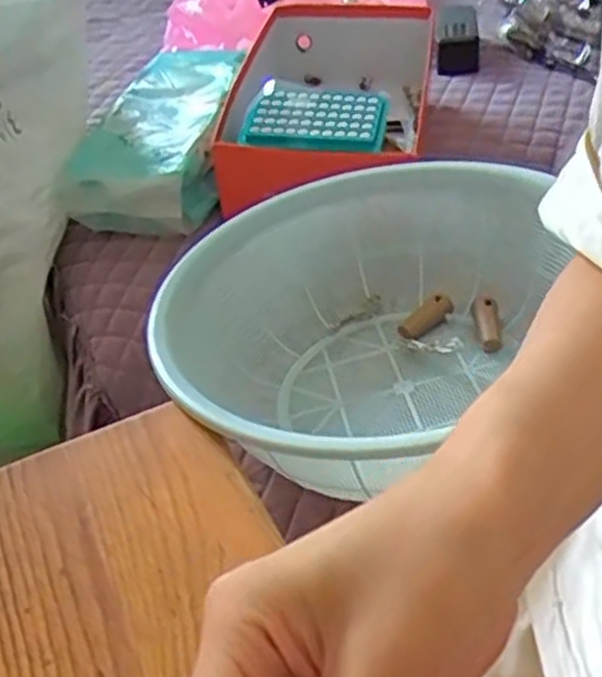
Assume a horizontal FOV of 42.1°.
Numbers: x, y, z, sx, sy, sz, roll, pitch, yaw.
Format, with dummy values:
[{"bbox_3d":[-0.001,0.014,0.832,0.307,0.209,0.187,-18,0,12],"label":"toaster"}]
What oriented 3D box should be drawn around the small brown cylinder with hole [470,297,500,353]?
[{"bbox_3d":[0.148,-0.015,0.622,0.017,0.013,0.063,-2,39,7],"label":"small brown cylinder with hole"}]

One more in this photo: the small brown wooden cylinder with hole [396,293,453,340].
[{"bbox_3d":[0.102,-0.018,0.648,0.052,0.013,0.018,-37,48,-13],"label":"small brown wooden cylinder with hole"}]

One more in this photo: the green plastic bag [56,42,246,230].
[{"bbox_3d":[-0.142,-0.216,0.842,0.151,0.091,0.246,9,41,19],"label":"green plastic bag"}]

